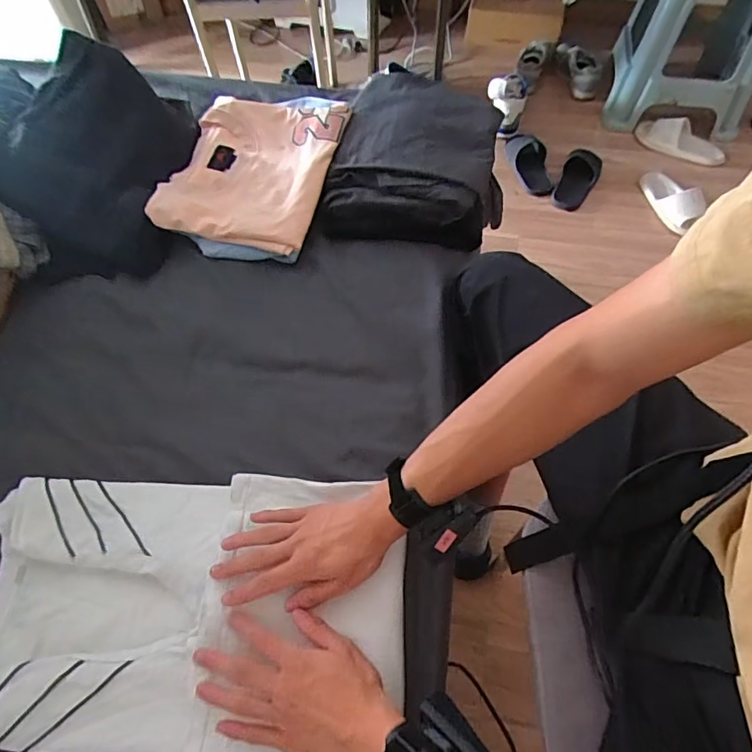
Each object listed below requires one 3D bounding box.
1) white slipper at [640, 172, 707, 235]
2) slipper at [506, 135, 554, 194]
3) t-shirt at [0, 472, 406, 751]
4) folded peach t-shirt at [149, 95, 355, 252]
[{"bbox_3d":[0.822,-0.498,1.390,0.114,0.055,0.254,-11,62,-5],"label":"white slipper"},{"bbox_3d":[0.450,-0.630,1.482,0.103,0.050,0.229,-8,61,-3],"label":"slipper"},{"bbox_3d":[-0.218,0.244,0.529,0.434,0.040,0.282,0,61,2],"label":"t-shirt"},{"bbox_3d":[-0.203,-0.361,0.853,0.261,0.045,0.342,10,61,8],"label":"folded peach t-shirt"}]

